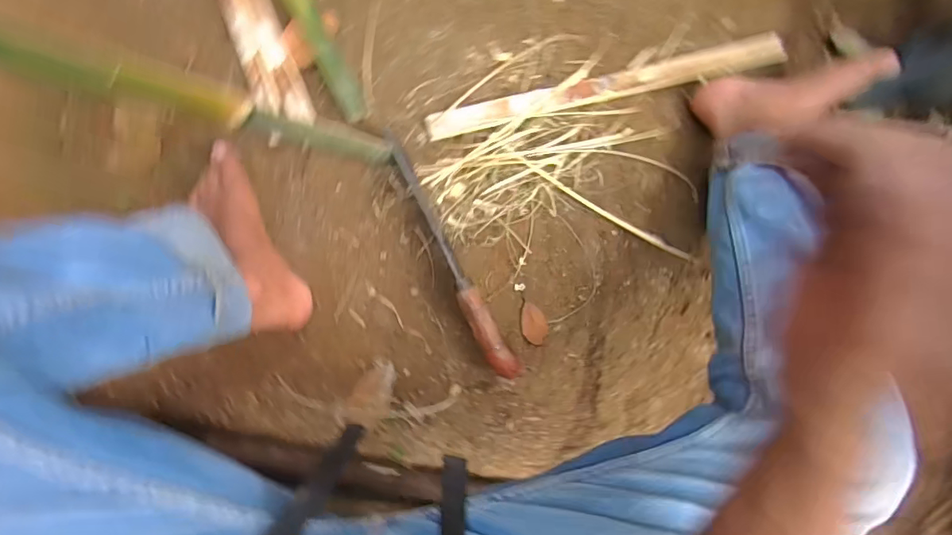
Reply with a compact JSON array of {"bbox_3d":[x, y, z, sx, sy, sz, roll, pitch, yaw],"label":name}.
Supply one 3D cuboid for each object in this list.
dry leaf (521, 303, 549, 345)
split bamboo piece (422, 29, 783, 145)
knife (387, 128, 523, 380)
[{"bbox_3d":[0.076,0.073,0.633,0.031,0.010,0.054,-6,89,-4],"label":"dry leaf"},{"bbox_3d":[0.178,-0.240,0.644,0.488,0.018,0.040,-15,90,-4],"label":"split bamboo piece"},{"bbox_3d":[-0.033,-0.008,0.607,0.033,0.055,0.336,-29,92,-2],"label":"knife"}]

